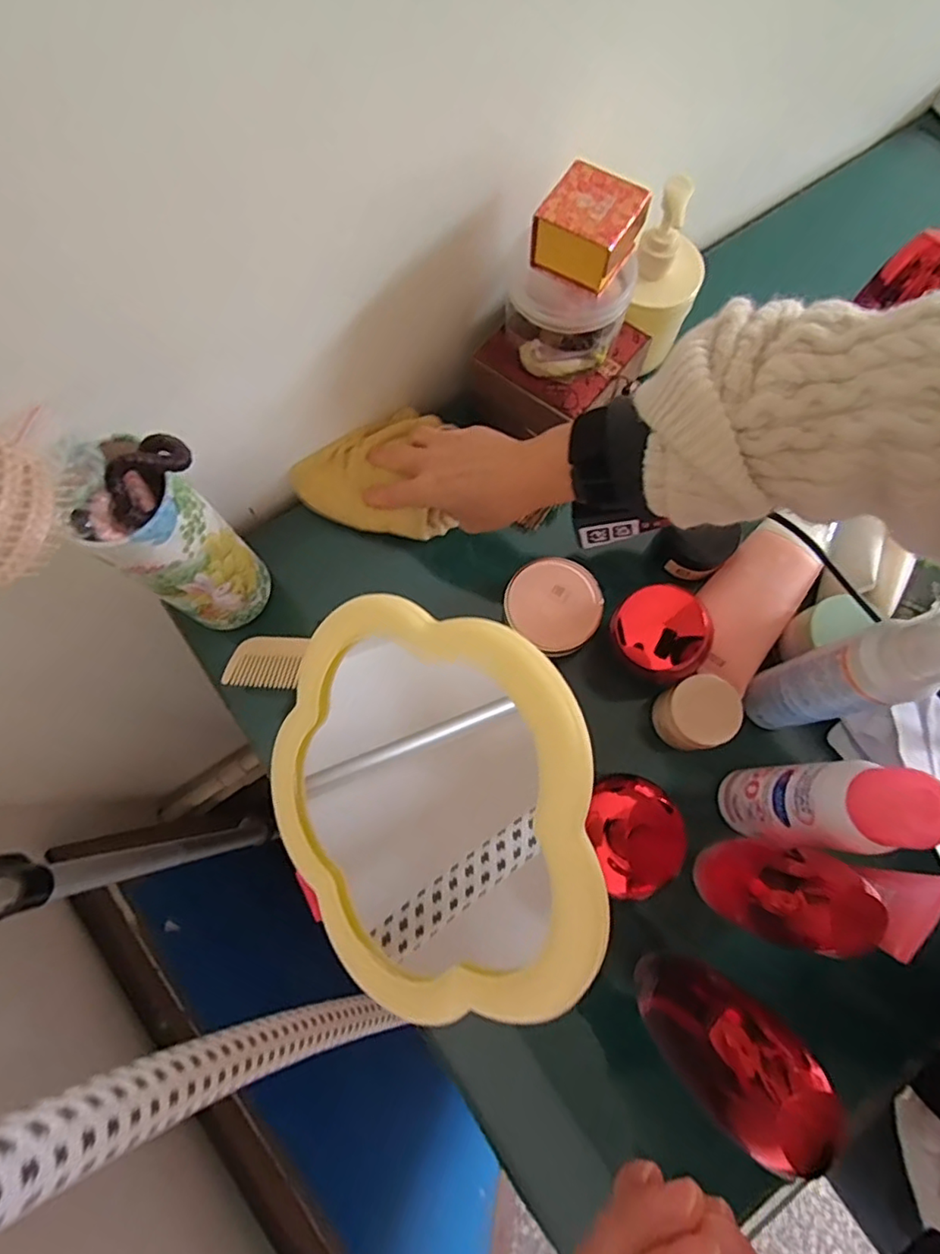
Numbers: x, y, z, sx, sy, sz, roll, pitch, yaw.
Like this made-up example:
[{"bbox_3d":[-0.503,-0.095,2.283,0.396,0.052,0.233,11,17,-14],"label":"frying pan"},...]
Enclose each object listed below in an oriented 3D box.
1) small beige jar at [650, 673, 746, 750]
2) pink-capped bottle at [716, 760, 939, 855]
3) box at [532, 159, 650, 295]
[{"bbox_3d":[0.160,0.062,0.418,0.050,0.043,0.046,0,74,1],"label":"small beige jar"},{"bbox_3d":[0.197,0.100,0.332,0.043,0.149,0.042,0,74,1],"label":"pink-capped bottle"},{"bbox_3d":[0.074,-0.246,0.365,0.054,0.040,0.049,31,77,9],"label":"box"}]

